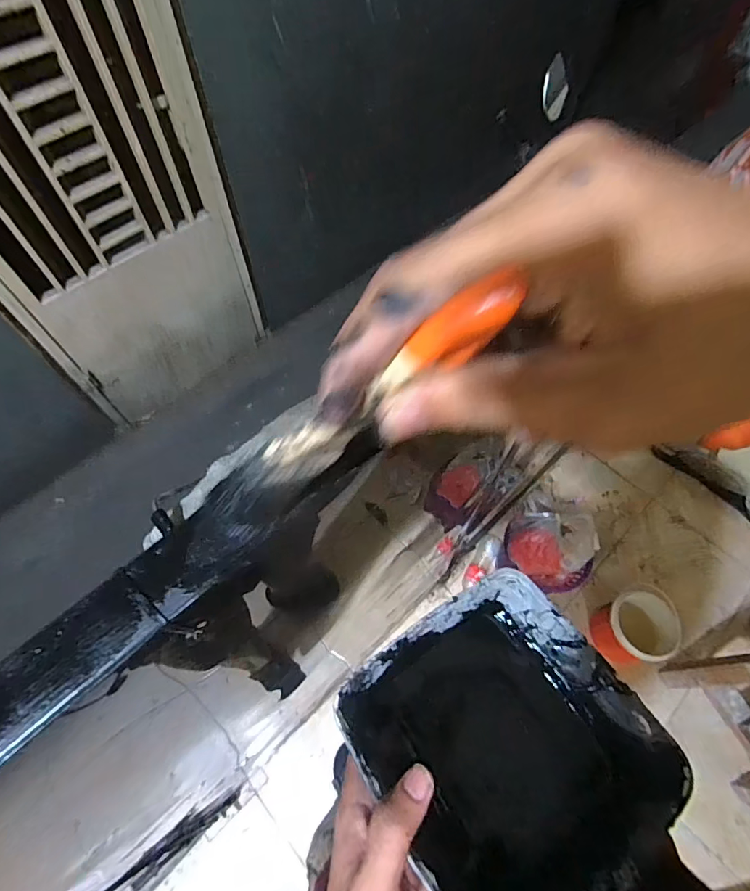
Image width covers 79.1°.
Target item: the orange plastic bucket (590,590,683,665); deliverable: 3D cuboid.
[{"bbox_3d":[0.785,0.558,1.382,0.177,0.193,0.189,-13,63,-10],"label":"orange plastic bucket"}]

